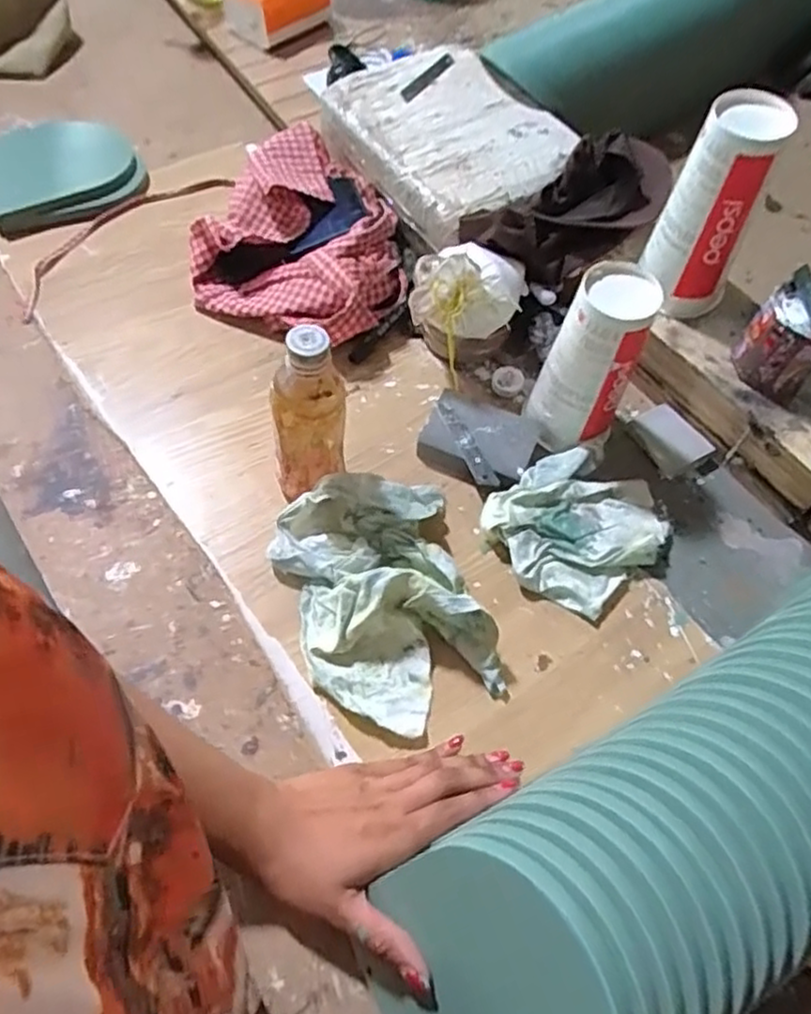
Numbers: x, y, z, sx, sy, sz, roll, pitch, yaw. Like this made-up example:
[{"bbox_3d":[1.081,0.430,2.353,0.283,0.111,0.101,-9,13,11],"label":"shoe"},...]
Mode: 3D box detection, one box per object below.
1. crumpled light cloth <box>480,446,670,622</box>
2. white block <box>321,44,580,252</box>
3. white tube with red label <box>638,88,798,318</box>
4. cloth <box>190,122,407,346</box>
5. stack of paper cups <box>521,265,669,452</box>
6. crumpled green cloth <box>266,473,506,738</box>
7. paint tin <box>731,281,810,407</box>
[{"bbox_3d":[0.150,0.010,0.598,0.150,0.036,0.122,-38,69,-21],"label":"crumpled light cloth"},{"bbox_3d":[0.048,-0.404,0.772,0.203,0.047,0.267,-31,68,-18],"label":"white block"},{"bbox_3d":[0.261,-0.249,0.601,0.080,0.171,0.066,27,64,11],"label":"white tube with red label"},{"bbox_3d":[-0.093,-0.286,0.730,0.222,0.061,0.242,22,62,9],"label":"cloth"},{"bbox_3d":[0.159,-0.122,0.598,0.077,0.152,0.064,-27,65,-17],"label":"stack of paper cups"},{"bbox_3d":[-0.016,0.068,0.540,0.147,0.062,0.197,-14,62,-11],"label":"crumpled green cloth"},{"bbox_3d":[0.326,-0.140,0.602,0.065,0.078,0.062,1,62,-2],"label":"paint tin"}]

